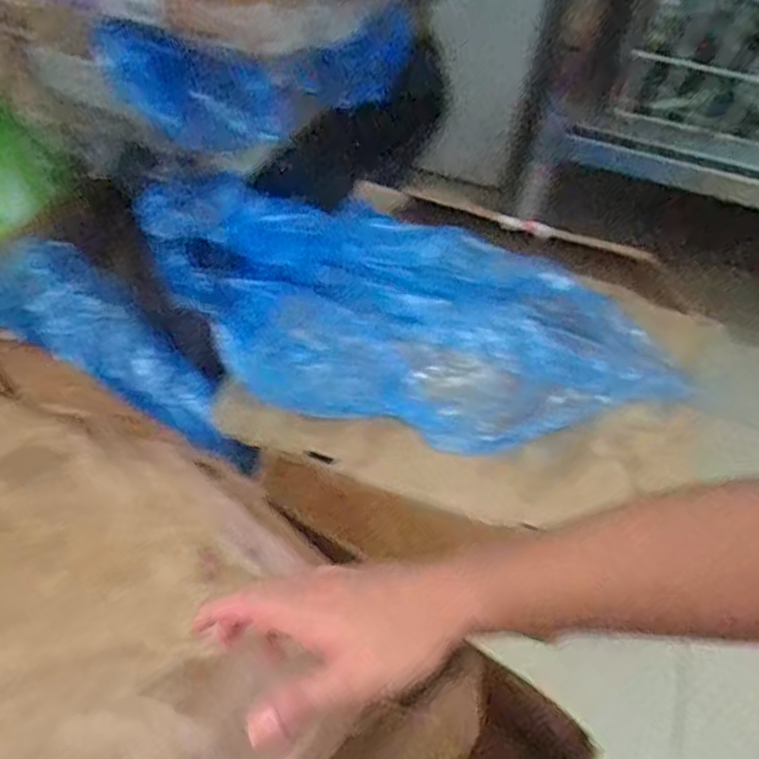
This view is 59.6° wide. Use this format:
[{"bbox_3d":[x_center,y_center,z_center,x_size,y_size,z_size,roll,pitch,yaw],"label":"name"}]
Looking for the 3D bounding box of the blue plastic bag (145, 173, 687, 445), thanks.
[{"bbox_3d":[0.056,-0.101,0.846,0.685,0.186,0.314,12,48,7],"label":"blue plastic bag"}]

